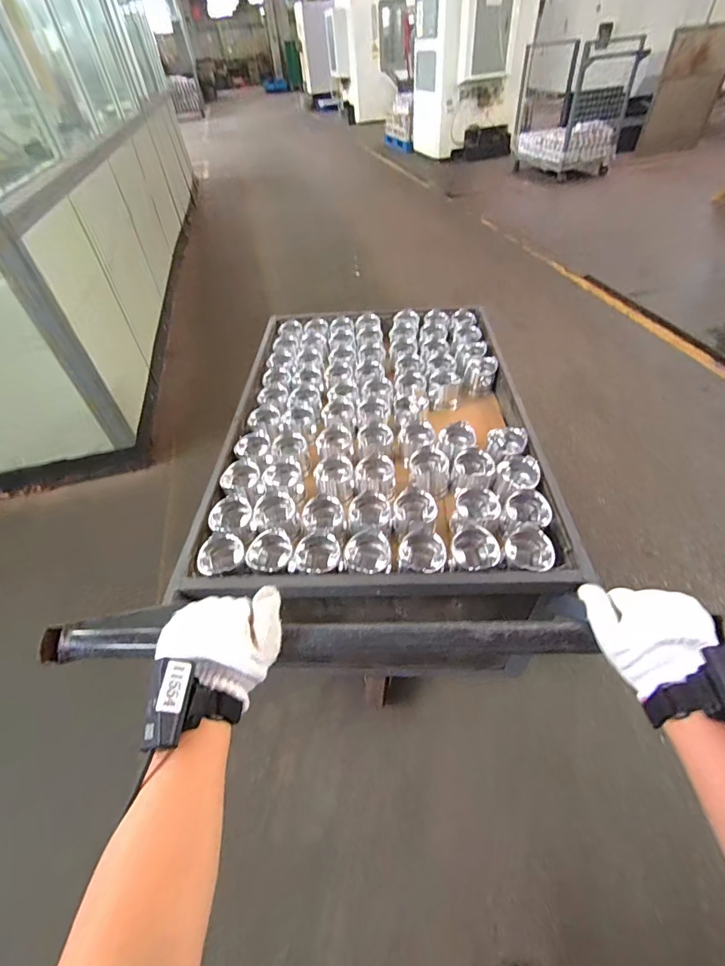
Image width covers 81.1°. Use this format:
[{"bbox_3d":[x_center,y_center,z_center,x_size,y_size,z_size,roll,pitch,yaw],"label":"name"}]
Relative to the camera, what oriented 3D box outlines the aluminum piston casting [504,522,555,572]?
[{"bbox_3d":[0.318,0.133,0.807,0.087,0.087,0.085,-3,42,3],"label":"aluminum piston casting"}]

